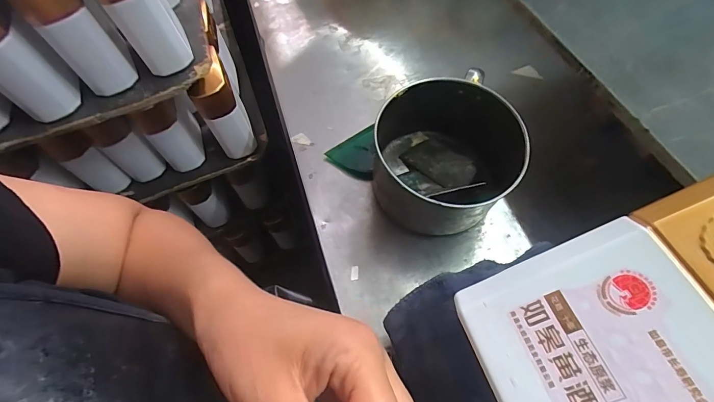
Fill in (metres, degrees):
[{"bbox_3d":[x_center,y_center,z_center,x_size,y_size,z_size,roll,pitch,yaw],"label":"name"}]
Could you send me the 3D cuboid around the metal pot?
[{"bbox_3d":[0.081,-0.044,0.353,0.124,0.086,0.127,-2,58,2],"label":"metal pot"}]

